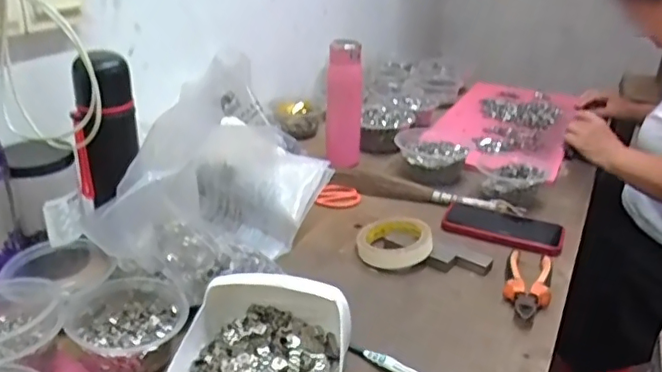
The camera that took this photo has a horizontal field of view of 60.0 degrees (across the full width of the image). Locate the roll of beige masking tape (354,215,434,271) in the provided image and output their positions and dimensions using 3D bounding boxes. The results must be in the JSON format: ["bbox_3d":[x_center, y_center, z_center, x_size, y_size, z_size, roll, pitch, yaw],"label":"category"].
[{"bbox_3d":[0.085,0.072,0.765,0.094,0.031,0.094,2,26,-1],"label":"roll of beige masking tape"}]

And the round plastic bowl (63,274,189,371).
[{"bbox_3d":[-0.201,0.138,0.572,0.108,0.053,0.109,2,25,-1],"label":"round plastic bowl"}]

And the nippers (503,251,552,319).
[{"bbox_3d":[0.243,0.118,0.707,0.051,0.026,0.137,11,27,17],"label":"nippers"}]

